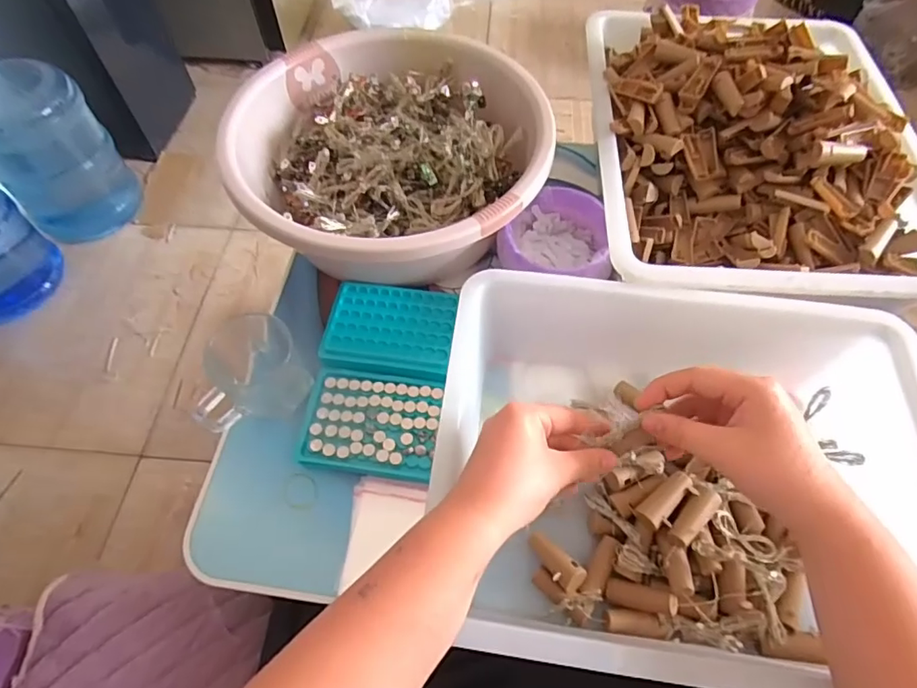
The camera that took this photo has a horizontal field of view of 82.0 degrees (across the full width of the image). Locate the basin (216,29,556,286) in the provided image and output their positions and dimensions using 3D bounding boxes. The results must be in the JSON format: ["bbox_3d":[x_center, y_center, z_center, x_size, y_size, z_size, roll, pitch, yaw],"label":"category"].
[{"bbox_3d":[-0.068,-0.205,0.581,0.309,0.115,0.296,0,59,0],"label":"basin"}]

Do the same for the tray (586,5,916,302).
[{"bbox_3d":[0.305,-0.219,0.544,0.317,0.116,0.404,3,59,2],"label":"tray"}]

